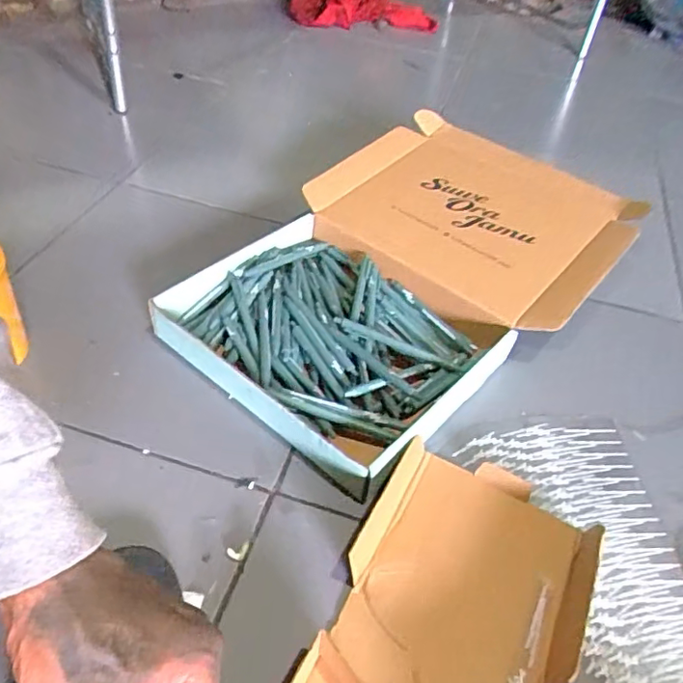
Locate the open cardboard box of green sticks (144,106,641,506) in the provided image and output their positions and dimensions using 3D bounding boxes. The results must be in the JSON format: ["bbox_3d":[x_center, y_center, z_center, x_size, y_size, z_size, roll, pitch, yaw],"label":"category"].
[{"bbox_3d":[0.085,-0.091,0.697,0.364,0.097,0.533,33,51,25],"label":"open cardboard box of green sticks"}]

